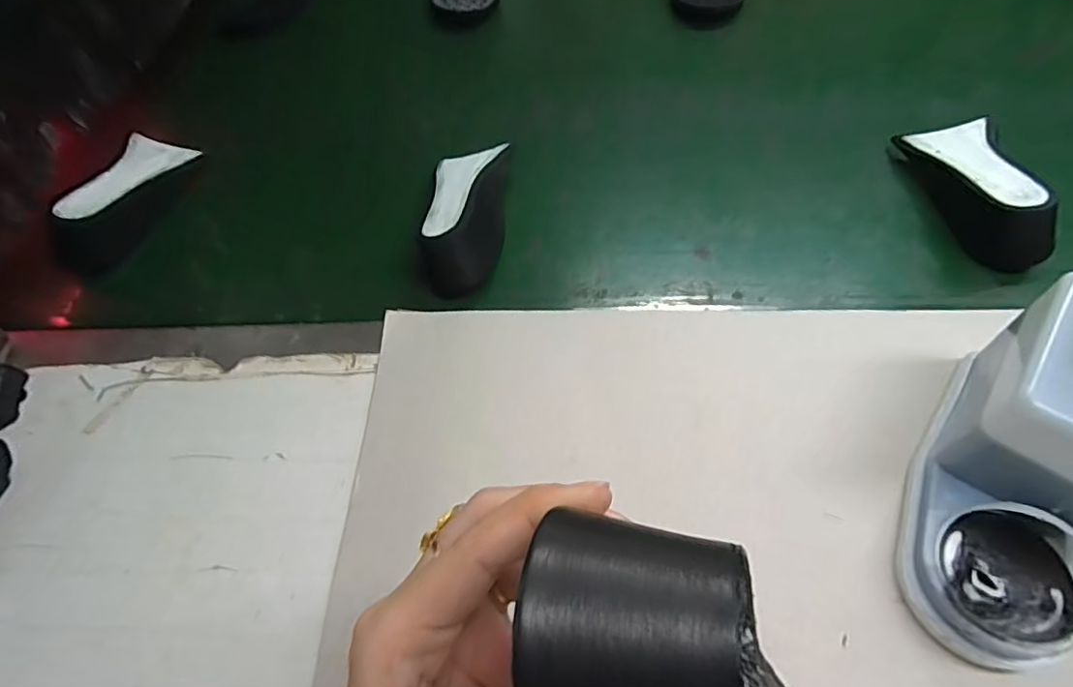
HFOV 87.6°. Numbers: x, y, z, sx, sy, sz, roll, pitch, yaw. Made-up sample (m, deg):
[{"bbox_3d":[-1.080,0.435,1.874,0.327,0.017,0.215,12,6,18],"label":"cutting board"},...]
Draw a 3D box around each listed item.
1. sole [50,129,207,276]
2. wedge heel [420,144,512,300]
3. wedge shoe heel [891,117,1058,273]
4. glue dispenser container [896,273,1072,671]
[{"bbox_3d":[-0.394,-0.138,0.540,0.051,0.057,0.168,7,57,9],"label":"sole"},{"bbox_3d":[-0.063,-0.116,0.497,0.064,0.050,0.157,1,57,5],"label":"wedge heel"},{"bbox_3d":[0.383,-0.137,0.479,0.066,0.054,0.170,-4,56,2],"label":"wedge shoe heel"},{"bbox_3d":[0.272,0.070,0.294,0.107,0.105,0.188,31,64,22],"label":"glue dispenser container"}]

